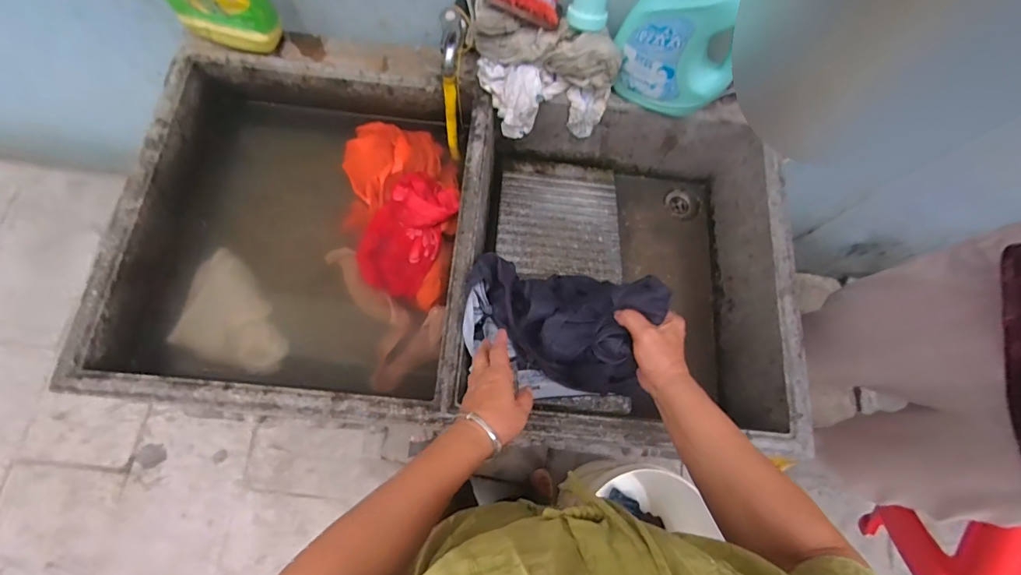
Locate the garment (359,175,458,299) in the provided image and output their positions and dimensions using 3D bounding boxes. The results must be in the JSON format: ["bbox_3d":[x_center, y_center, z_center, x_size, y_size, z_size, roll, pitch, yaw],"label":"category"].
[{"bbox_3d":[-0.166,-0.088,0.716,0.125,0.056,0.194,28,73,5],"label":"garment"}]

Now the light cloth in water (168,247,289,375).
[{"bbox_3d":[-0.419,0.039,0.692,0.173,0.032,0.149,21,72,3],"label":"light cloth in water"}]

